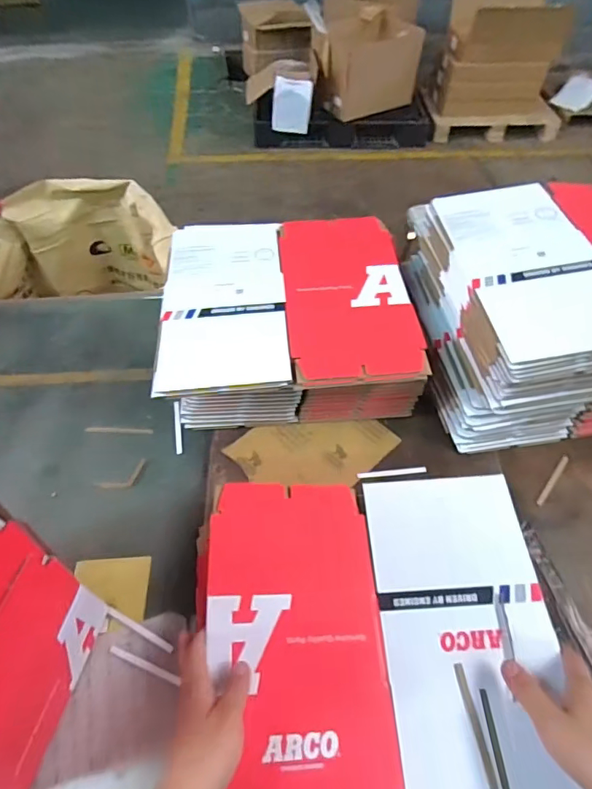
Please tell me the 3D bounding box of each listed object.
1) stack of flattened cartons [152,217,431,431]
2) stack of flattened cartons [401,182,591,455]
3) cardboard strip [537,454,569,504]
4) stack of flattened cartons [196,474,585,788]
[{"bbox_3d":[-0.009,-0.106,0.736,0.357,0.166,0.342,-4,52,-3],"label":"stack of flattened cartons"},{"bbox_3d":[0.376,-0.124,0.705,0.351,0.234,0.331,-6,52,-4],"label":"stack of flattened cartons"},{"bbox_3d":[0.356,0.117,0.656,0.009,0.005,0.096,33,57,25],"label":"cardboard strip"},{"bbox_3d":[0.082,0.239,0.459,0.335,0.039,0.333,-3,50,-3],"label":"stack of flattened cartons"}]

